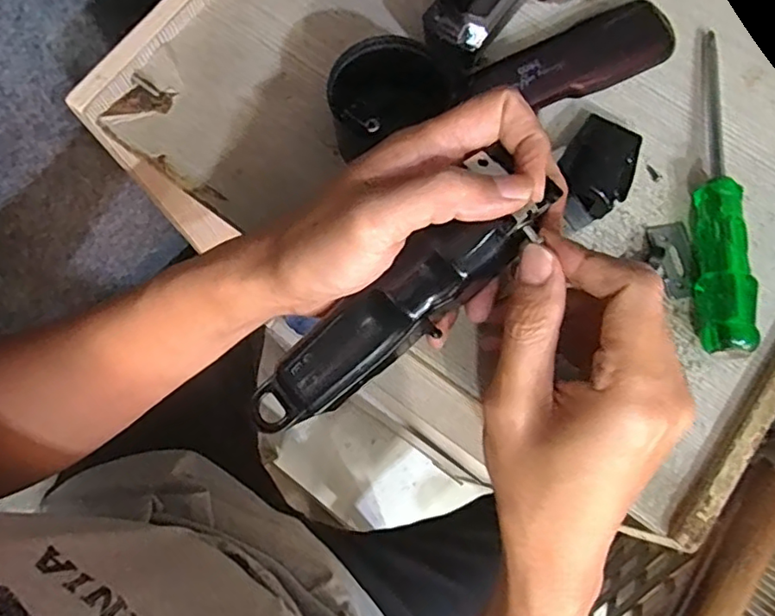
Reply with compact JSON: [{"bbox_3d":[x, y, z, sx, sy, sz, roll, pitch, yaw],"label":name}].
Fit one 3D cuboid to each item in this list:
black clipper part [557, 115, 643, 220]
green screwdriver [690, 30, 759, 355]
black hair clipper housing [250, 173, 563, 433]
[{"bbox_3d":[0.113,-0.077,0.322,0.037,0.012,0.051,23,75,4],"label":"black clipper part"},{"bbox_3d":[0.175,-0.065,0.315,0.022,0.019,0.183,6,75,0],"label":"green screwdriver"},{"bbox_3d":[0.001,0.004,0.279,0.158,0.034,0.036,-39,78,13],"label":"black hair clipper housing"}]

